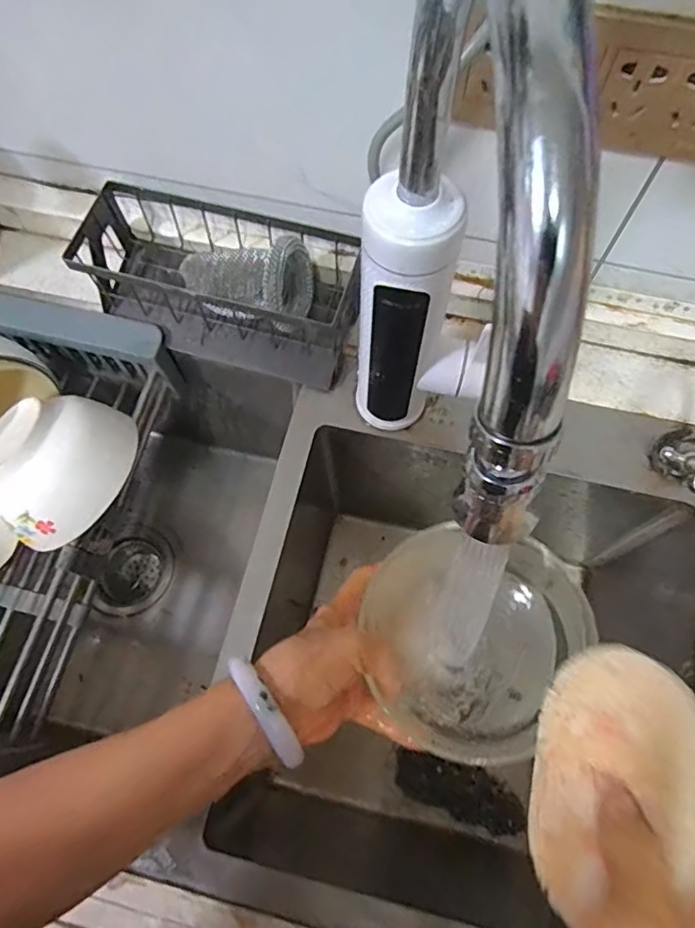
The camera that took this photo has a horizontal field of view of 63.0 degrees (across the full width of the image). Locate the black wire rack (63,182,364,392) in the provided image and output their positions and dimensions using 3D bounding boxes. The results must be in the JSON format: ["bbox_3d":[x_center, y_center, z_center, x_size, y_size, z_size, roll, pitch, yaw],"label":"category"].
[{"bbox_3d":[-0.105,-0.170,0.500,0.232,0.091,0.116,17,69,7],"label":"black wire rack"}]

